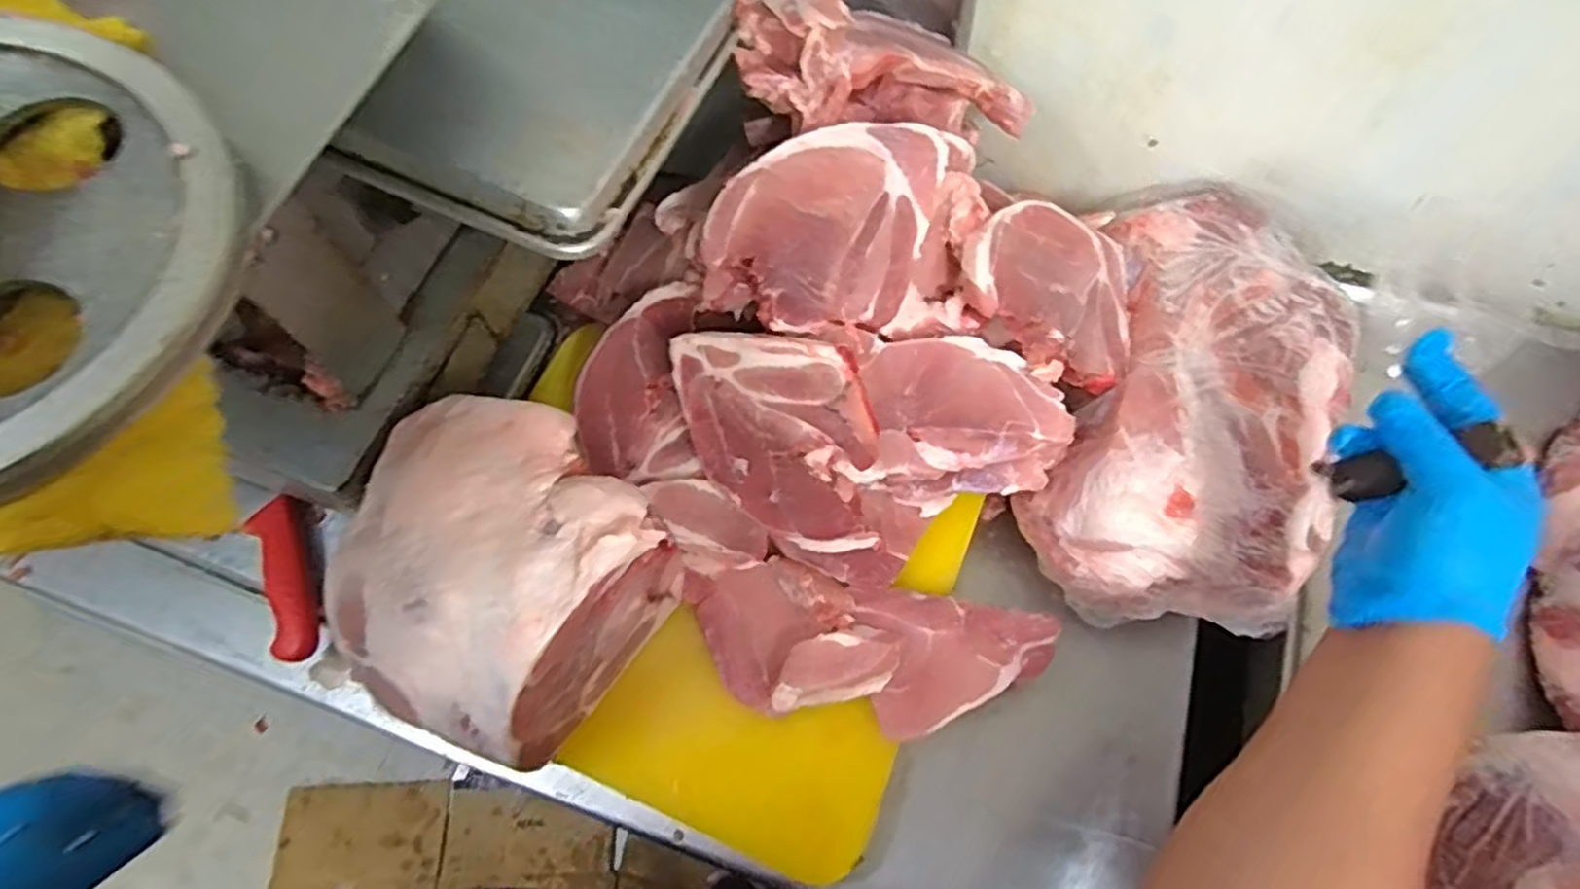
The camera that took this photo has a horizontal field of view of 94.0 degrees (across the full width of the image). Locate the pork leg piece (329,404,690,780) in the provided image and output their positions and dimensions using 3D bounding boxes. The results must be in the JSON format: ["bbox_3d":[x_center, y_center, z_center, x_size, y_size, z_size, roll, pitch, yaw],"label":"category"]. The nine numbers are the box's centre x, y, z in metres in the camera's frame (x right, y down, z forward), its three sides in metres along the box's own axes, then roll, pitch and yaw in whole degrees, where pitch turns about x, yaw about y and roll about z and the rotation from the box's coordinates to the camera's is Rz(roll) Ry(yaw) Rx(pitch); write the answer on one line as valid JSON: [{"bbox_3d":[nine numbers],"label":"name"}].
[{"bbox_3d":[-0.204,0.079,0.493,0.200,0.129,0.197,35,72,16],"label":"pork leg piece"}]

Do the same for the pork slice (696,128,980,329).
[{"bbox_3d":[0.023,-0.154,0.513,0.144,0.034,0.154,21,98,10],"label":"pork slice"}]

